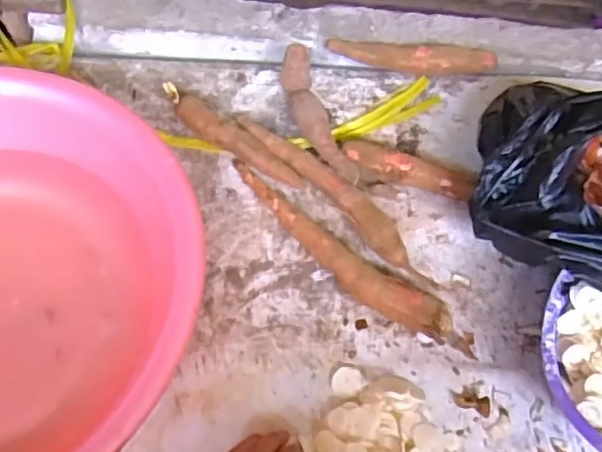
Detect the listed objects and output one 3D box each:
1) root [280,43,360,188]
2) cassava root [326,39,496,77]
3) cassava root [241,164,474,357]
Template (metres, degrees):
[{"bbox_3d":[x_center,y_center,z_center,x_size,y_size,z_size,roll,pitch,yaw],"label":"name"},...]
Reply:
[{"bbox_3d":[0.016,-0.116,0.689,0.040,0.041,0.189,-11,62,-10],"label":"root"},{"bbox_3d":[0.132,-0.201,0.744,0.195,0.031,0.039,9,60,2],"label":"cassava root"},{"bbox_3d":[0.037,0.026,0.604,0.294,0.034,0.046,37,65,16],"label":"cassava root"}]

